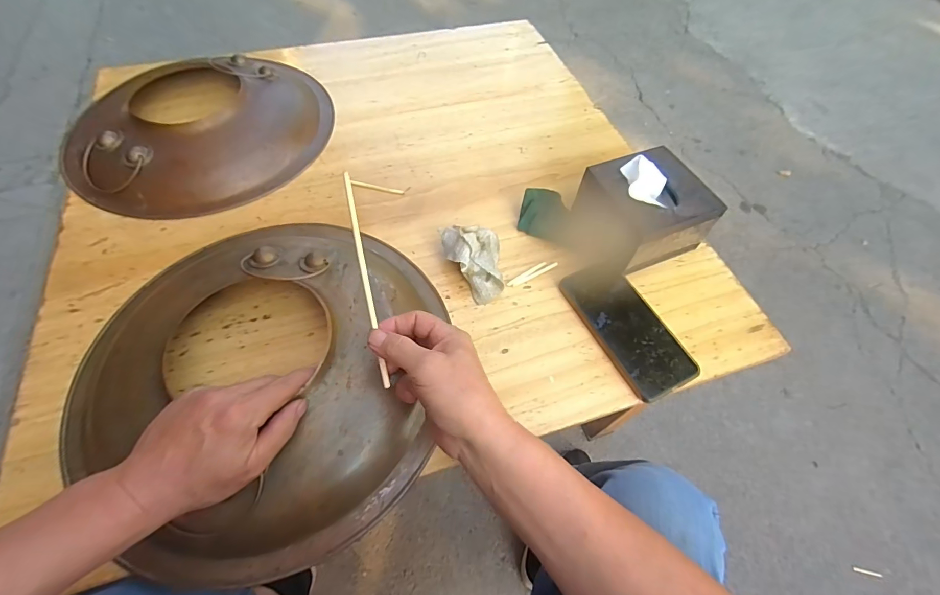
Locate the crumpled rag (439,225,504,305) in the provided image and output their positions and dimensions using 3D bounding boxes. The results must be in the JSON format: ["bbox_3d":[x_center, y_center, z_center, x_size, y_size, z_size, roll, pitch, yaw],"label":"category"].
[{"bbox_3d":[0.006,-0.040,0.466,0.066,0.053,0.081,-8,60,-8],"label":"crumpled rag"}]

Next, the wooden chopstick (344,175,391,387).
[{"bbox_3d":[-0.086,-0.013,0.337,0.006,0.005,0.179,-11,92,-10],"label":"wooden chopstick"}]

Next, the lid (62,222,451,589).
[{"bbox_3d":[-0.195,0.056,0.398,0.358,0.056,0.340,1,59,-2],"label":"lid"}]

